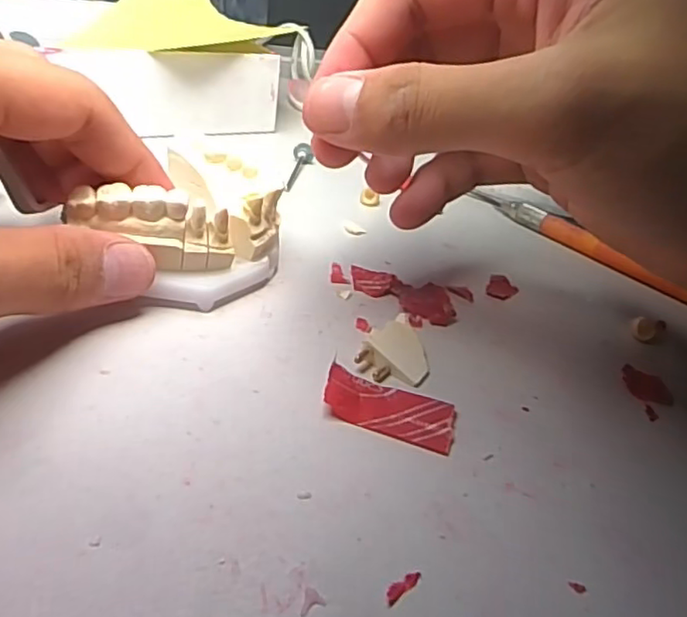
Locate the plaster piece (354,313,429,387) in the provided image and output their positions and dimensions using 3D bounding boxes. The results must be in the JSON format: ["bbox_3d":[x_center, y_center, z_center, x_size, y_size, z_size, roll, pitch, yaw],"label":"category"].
[{"bbox_3d":[0.015,0.011,0.178,0.019,0.007,0.025,10,35,7],"label":"plaster piece"}]

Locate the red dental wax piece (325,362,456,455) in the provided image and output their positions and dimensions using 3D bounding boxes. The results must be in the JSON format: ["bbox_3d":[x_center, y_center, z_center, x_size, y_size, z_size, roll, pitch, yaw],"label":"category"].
[{"bbox_3d":[0.012,0.025,0.158,0.034,0.005,0.018,16,36,14],"label":"red dental wax piece"}]

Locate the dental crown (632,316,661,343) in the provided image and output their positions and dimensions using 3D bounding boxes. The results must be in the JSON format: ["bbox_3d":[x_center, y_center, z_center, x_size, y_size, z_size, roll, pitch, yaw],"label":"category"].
[{"bbox_3d":[0.101,0.007,0.205,0.008,0.007,0.007,26,40,27],"label":"dental crown"}]

